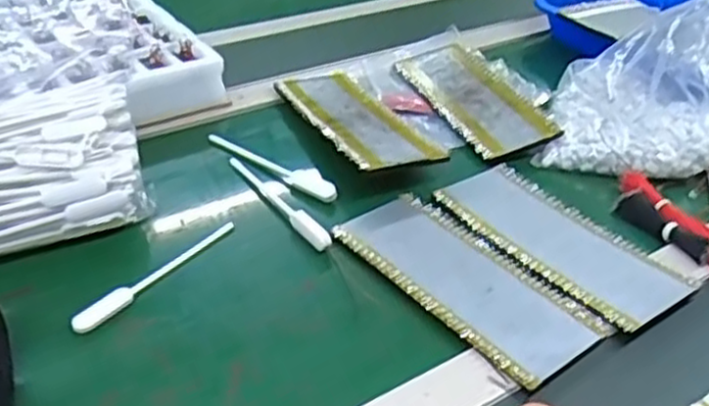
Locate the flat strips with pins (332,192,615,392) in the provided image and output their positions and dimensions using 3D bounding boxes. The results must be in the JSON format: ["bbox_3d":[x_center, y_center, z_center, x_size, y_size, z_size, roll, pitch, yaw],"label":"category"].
[{"bbox_3d":[0.077,0.052,0.540,0.088,0.008,0.201,-23,44,-33],"label":"flat strips with pins"}]

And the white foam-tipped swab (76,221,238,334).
[{"bbox_3d":[-0.138,0.049,0.529,0.016,0.007,0.144,27,42,27],"label":"white foam-tipped swab"}]

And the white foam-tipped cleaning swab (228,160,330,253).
[{"bbox_3d":[-0.065,-0.007,0.604,0.013,0.013,0.148,-20,43,-30],"label":"white foam-tipped cleaning swab"}]

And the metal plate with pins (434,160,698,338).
[{"bbox_3d":[0.158,0.025,0.582,0.088,0.009,0.200,-21,43,-31],"label":"metal plate with pins"}]

